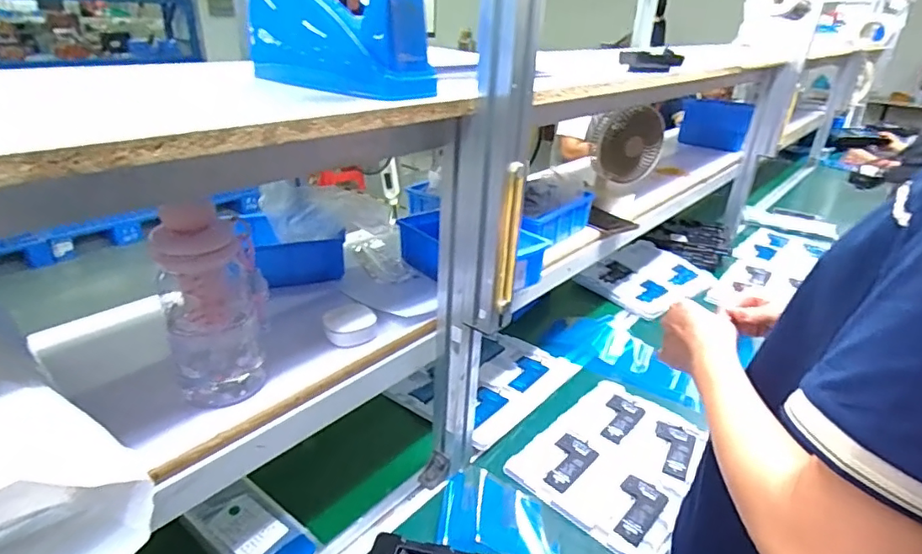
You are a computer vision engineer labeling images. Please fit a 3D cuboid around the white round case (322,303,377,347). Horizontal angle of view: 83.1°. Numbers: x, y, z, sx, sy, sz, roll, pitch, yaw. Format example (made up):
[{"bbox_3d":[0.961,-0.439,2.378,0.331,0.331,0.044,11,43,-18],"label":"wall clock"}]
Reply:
[{"bbox_3d":[-0.124,0.052,0.583,0.055,0.032,0.044,-8,28,-19],"label":"white round case"}]

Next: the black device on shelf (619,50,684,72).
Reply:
[{"bbox_3d":[0.301,-0.342,0.825,0.117,0.030,0.043,-17,32,-32],"label":"black device on shelf"}]

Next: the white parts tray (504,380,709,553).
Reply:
[{"bbox_3d":[0.227,0.260,0.764,0.213,0.012,0.299,21,32,33],"label":"white parts tray"}]

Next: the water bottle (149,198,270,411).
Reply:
[{"bbox_3d":[-0.222,0.025,0.472,0.086,0.170,0.071,-11,29,-24],"label":"water bottle"}]

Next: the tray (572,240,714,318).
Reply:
[{"bbox_3d":[0.445,0.001,1.236,0.299,0.034,0.214,-21,34,-38],"label":"tray"}]

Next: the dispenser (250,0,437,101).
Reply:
[{"bbox_3d":[-0.127,-0.243,0.517,0.094,0.096,0.230,-19,33,-35],"label":"dispenser"}]

